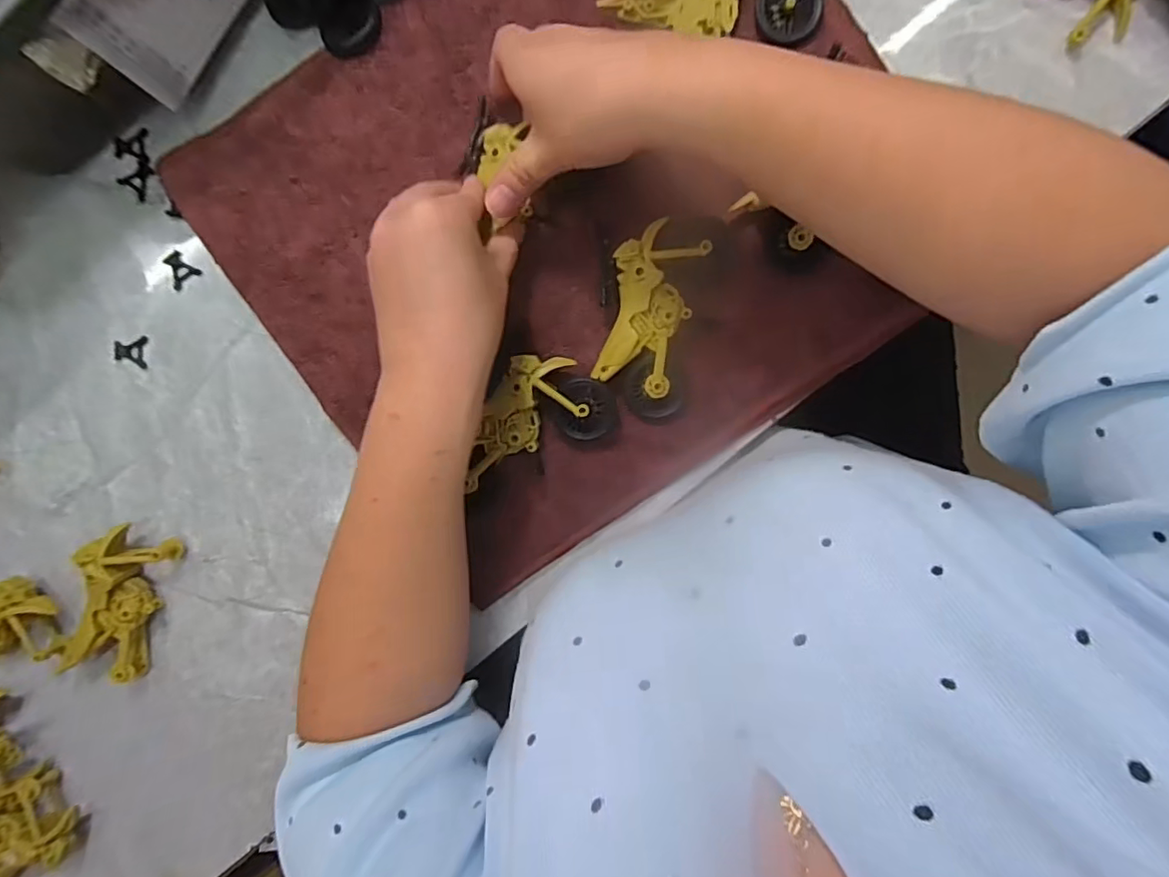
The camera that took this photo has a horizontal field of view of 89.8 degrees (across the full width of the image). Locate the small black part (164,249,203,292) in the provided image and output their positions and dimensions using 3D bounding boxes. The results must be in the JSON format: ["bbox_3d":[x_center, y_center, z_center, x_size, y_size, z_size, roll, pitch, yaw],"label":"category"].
[{"bbox_3d":[-0.259,-0.106,0.373,0.019,0.004,0.020,-43,91,5],"label":"small black part"}]

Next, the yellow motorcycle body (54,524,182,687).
[{"bbox_3d":[-0.302,0.108,0.378,0.048,0.026,0.101,21,95,1],"label":"yellow motorcycle body"}]

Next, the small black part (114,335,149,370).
[{"bbox_3d":[-0.293,-0.056,0.378,0.021,0.004,0.020,4,95,2],"label":"small black part"}]

